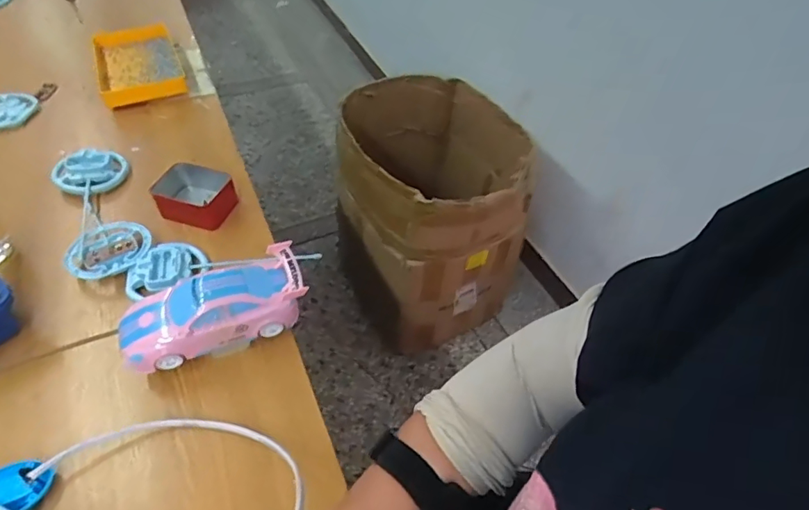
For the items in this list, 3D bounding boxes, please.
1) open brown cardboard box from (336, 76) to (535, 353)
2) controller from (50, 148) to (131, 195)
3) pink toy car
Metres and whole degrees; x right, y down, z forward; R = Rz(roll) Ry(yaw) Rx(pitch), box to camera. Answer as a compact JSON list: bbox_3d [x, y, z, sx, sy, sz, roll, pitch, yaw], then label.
[{"bbox_3d":[0.074,-0.099,1.288,0.447,0.574,0.407,-15,51,-16],"label":"open brown cardboard box"},{"bbox_3d":[-0.465,-0.124,0.738,0.096,0.028,0.073,-28,56,-25],"label":"controller"},{"bbox_3d":[-0.211,0.057,0.554,0.196,0.062,0.090,-12,50,-14],"label":"pink toy car"}]

